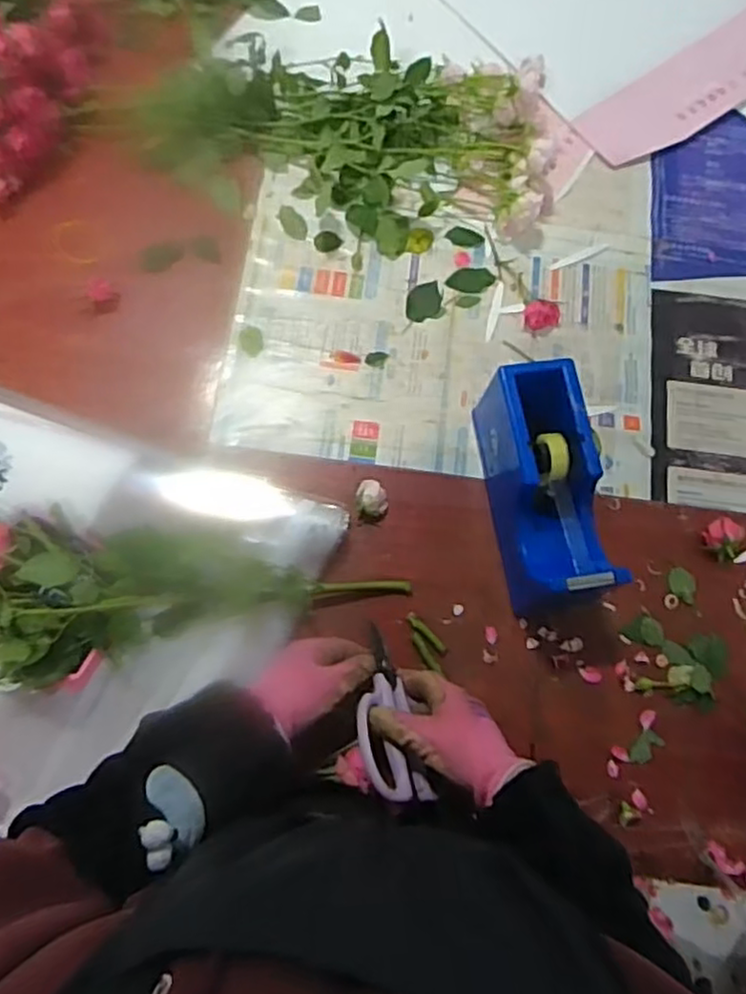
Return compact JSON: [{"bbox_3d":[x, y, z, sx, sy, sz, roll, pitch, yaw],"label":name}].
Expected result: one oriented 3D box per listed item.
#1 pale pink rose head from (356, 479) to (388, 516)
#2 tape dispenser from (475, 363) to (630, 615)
[{"bbox_3d":[-0.001,0.003,0.632,0.028,0.029,0.030,1,72,-2],"label":"pale pink rose head"},{"bbox_3d":[0.148,-0.006,0.604,0.074,0.102,0.194,-8,73,-5],"label":"tape dispenser"}]

